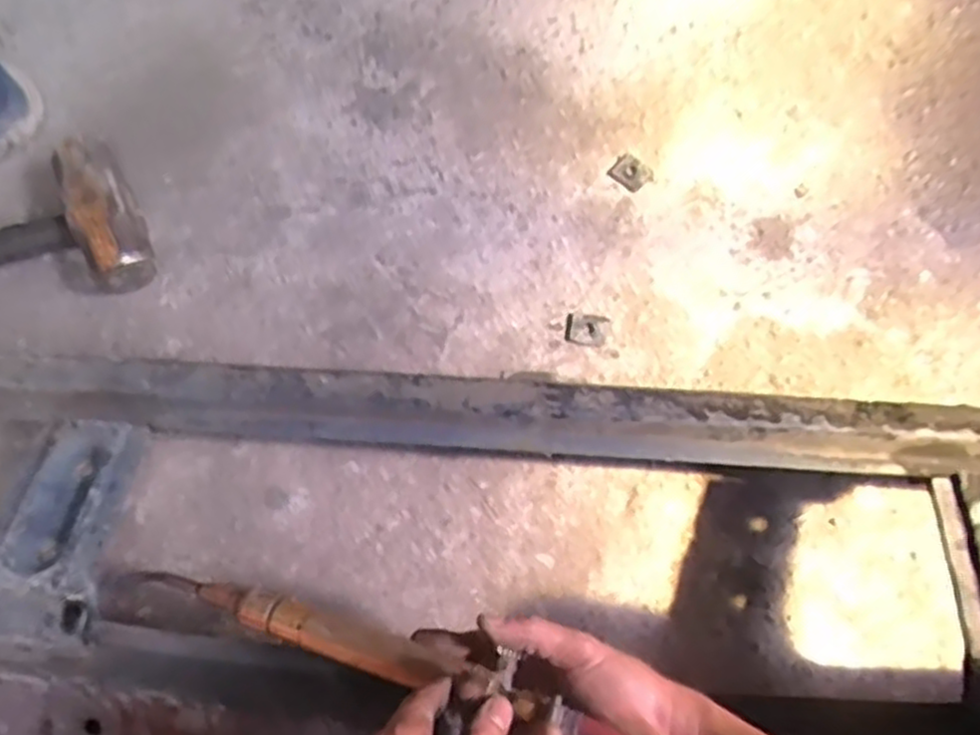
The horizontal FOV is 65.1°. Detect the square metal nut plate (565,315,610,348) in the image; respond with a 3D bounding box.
[{"bbox_3d":[0.092,-0.035,0.730,0.038,0.006,0.030,9,72,5],"label":"square metal nut plate"}]

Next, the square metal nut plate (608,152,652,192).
[{"bbox_3d":[0.144,-0.200,0.786,0.038,0.005,0.034,40,77,14],"label":"square metal nut plate"}]

